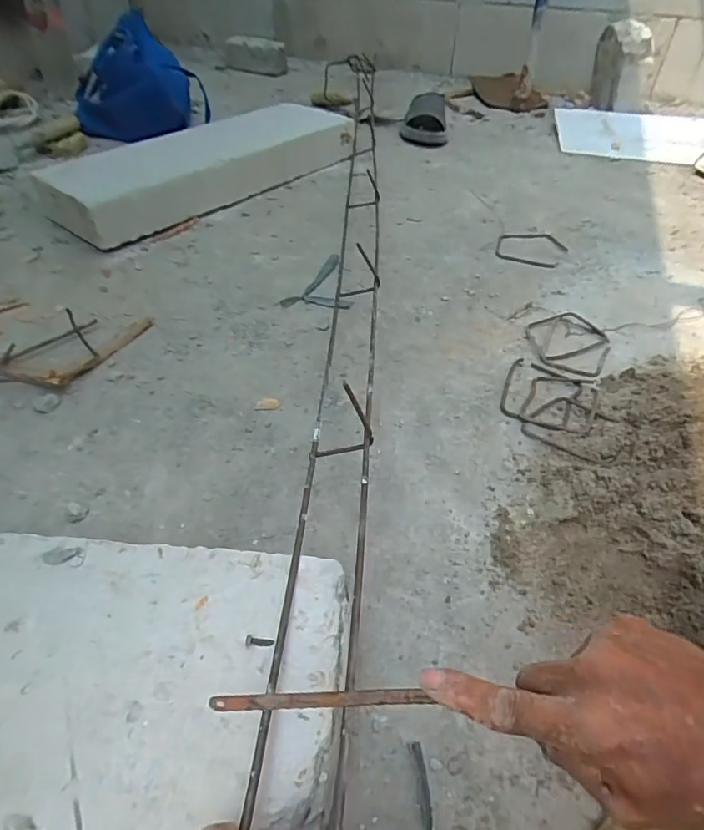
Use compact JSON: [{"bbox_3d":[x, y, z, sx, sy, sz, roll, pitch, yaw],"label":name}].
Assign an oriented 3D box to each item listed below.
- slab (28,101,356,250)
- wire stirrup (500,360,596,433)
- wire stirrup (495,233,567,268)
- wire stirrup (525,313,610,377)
[{"bbox_3d":[-0.261,-0.469,0.982,0.212,0.083,0.568,35,54,28],"label":"slab"},{"bbox_3d":[0.228,-0.024,0.607,0.105,0.010,0.109,22,49,19],"label":"wire stirrup"},{"bbox_3d":[0.296,-0.278,0.862,0.110,0.005,0.112,15,47,13],"label":"wire stirrup"},{"bbox_3d":[0.279,-0.097,0.682,0.105,0.007,0.115,24,49,20],"label":"wire stirrup"}]

